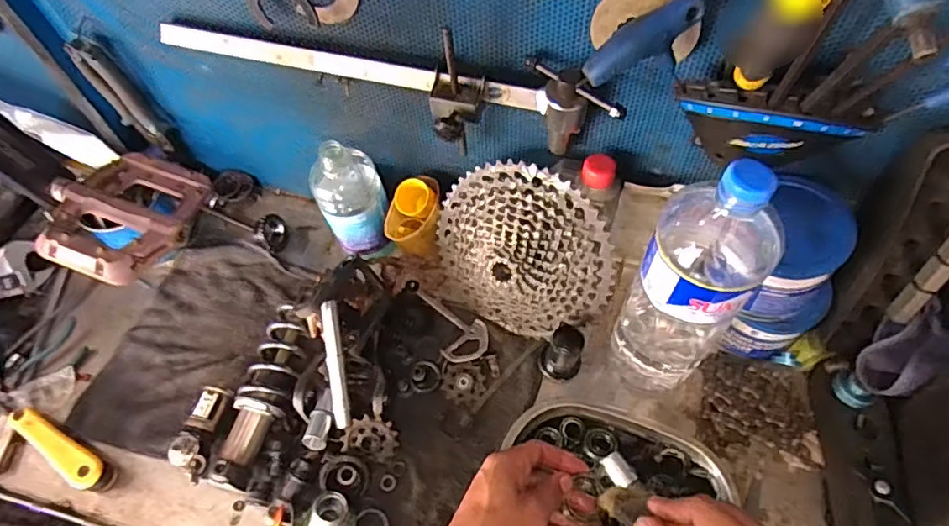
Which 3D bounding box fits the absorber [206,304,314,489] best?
[{"bbox_3d":[-0.216,0.139,0.603,0.051,0.053,0.188,6,59,7],"label":"absorber"}]

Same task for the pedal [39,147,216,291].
[{"bbox_3d":[-0.268,-0.039,0.438,0.110,0.035,0.111,25,63,17],"label":"pedal"}]

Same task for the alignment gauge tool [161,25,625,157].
[{"bbox_3d":[-0.088,-0.168,0.516,0.427,0.112,0.069,19,62,14],"label":"alignment gauge tool"}]

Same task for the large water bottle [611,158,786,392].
[{"bbox_3d":[0.188,0.023,0.498,0.087,0.313,0.100,39,68,23],"label":"large water bottle"}]

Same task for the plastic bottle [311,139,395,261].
[{"bbox_3d":[-0.138,-0.068,0.649,0.074,0.154,0.065,-19,60,-8],"label":"plastic bottle"}]

